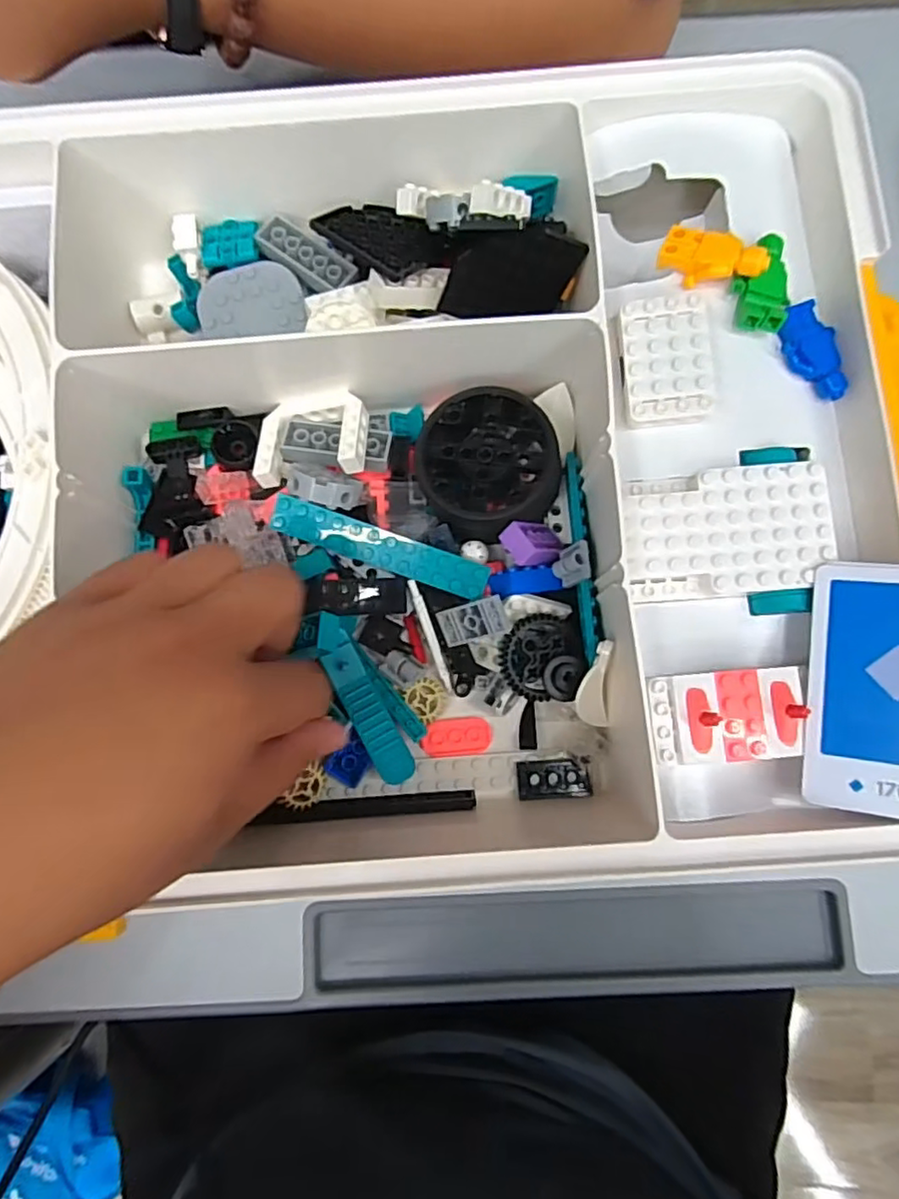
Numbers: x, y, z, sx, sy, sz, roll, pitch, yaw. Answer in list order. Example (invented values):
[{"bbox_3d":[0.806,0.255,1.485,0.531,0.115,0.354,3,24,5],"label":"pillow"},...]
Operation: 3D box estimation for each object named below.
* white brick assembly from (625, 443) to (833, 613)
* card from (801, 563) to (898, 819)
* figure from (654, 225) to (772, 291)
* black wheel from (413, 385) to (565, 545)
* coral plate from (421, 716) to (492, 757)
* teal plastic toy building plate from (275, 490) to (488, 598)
[{"bbox_3d":[0.104,-0.028,0.241,0.074,0.015,0.062,2,83,1],"label":"white brick assembly"},{"bbox_3d":[0.156,0.031,0.218,0.056,0.004,0.085,4,85,20],"label":"card"},{"bbox_3d":[0.102,-0.131,0.244,0.039,0.009,0.019,20,83,20],"label":"figure"},{"bbox_3d":[0.018,-0.057,0.272,0.060,0.021,0.060,0,83,1],"label":"black wheel"},{"bbox_3d":[0.003,0.062,0.282,0.031,0.005,0.015,-6,83,0],"label":"coral plate"},{"bbox_3d":[-0.029,-0.022,0.267,0.094,0.010,0.014,19,83,3],"label":"teal plastic toy building plate"}]

